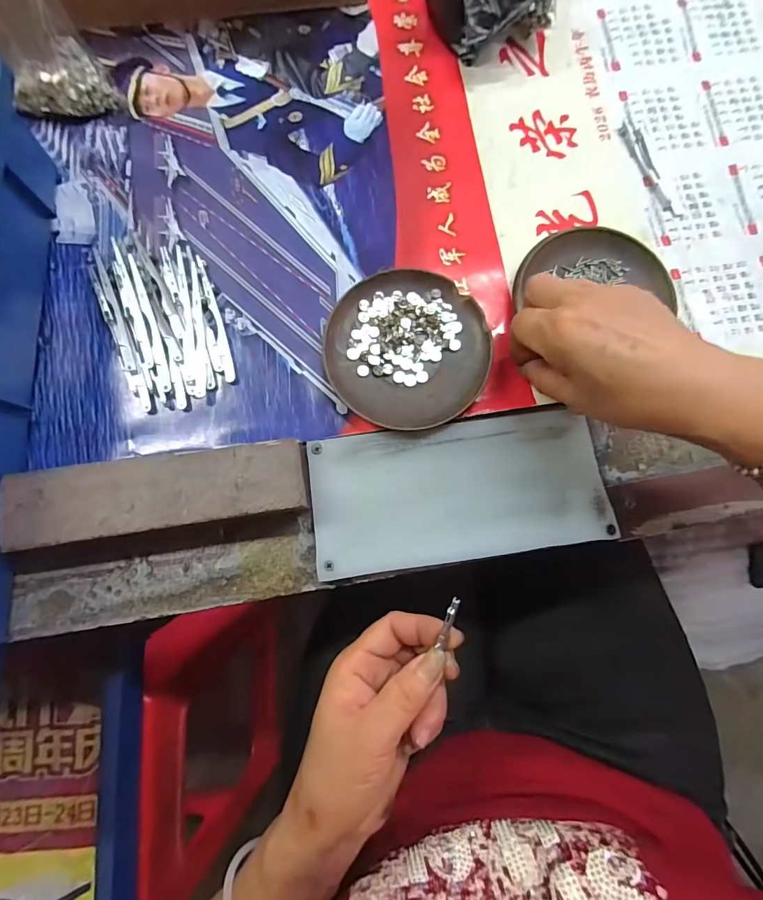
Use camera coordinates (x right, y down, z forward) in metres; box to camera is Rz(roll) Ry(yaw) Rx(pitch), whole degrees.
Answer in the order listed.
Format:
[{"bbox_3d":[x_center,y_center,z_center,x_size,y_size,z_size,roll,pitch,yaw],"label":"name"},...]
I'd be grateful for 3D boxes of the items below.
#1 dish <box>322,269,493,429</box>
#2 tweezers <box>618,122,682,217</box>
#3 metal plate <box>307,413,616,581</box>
[{"bbox_3d":[0.018,-0.072,0.310,0.111,0.016,0.115,0,80,-1],"label":"dish"},{"bbox_3d":[0.215,-0.223,0.344,0.017,0.004,0.086,-20,81,-5],"label":"tweezers"},{"bbox_3d":[0.052,0.028,0.297,0.195,0.010,0.093,-8,80,-3],"label":"metal plate"}]

